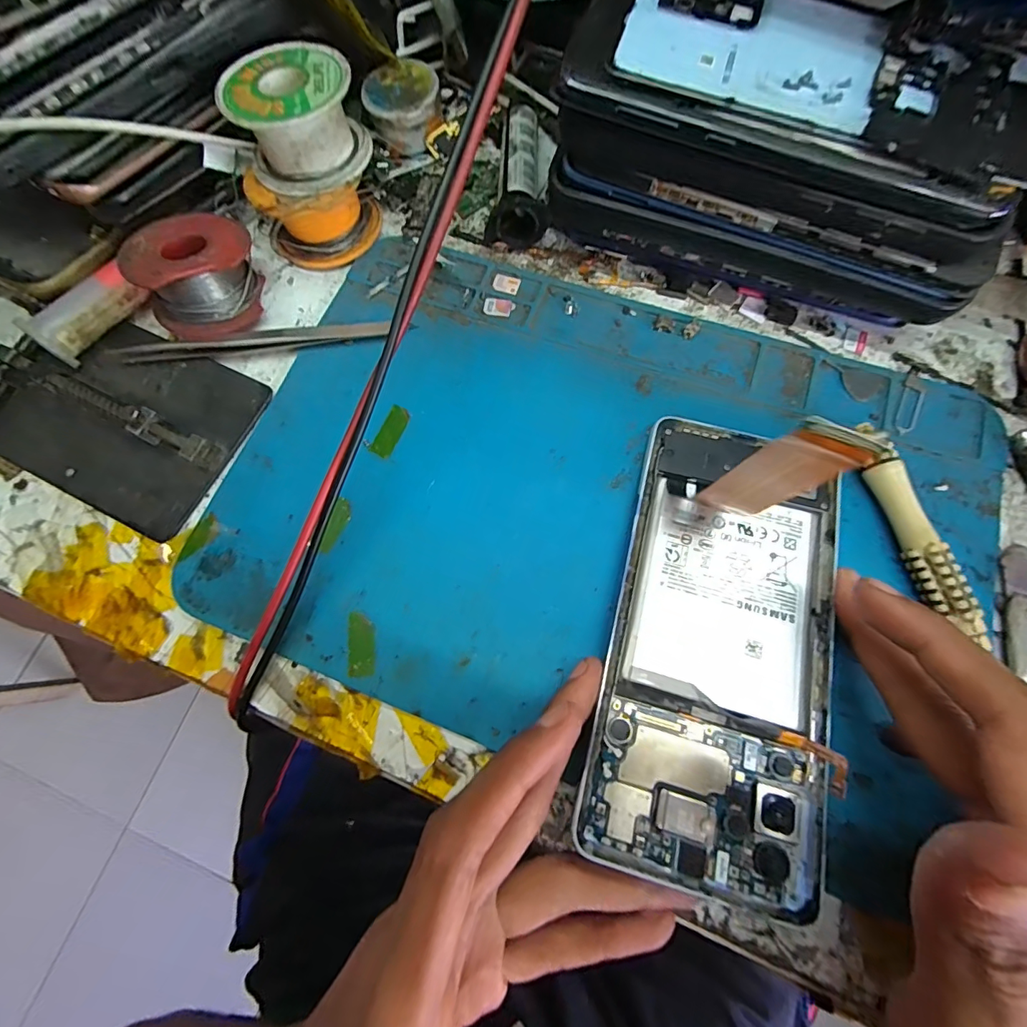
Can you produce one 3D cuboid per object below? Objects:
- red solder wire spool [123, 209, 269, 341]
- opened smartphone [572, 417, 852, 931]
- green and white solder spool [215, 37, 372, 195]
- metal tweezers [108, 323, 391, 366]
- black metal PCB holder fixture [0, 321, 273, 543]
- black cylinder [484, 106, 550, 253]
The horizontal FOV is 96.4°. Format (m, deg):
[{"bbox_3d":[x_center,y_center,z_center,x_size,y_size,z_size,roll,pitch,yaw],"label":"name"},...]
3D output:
[{"bbox_3d":[-0.139,-0.109,0.207,0.046,0.034,0.047,-1,74,2],"label":"red solder wire spool"},{"bbox_3d":[0.073,0.040,0.158,0.073,0.007,0.152,15,73,7],"label":"opened smartphone"},{"bbox_3d":[-0.091,-0.166,0.196,0.051,0.033,0.051,-1,74,2],"label":"green and white solder spool"},{"bbox_3d":[-0.119,-0.079,0.211,0.120,0.013,0.010,-9,74,0],"label":"metal tweezers"},{"bbox_3d":[-0.175,-0.046,0.200,0.113,0.016,0.078,25,74,10],"label":"black metal PCB holder fixture"},{"bbox_3d":[0.003,-0.166,0.226,0.027,0.022,0.073,1,74,3],"label":"black cylinder"}]

